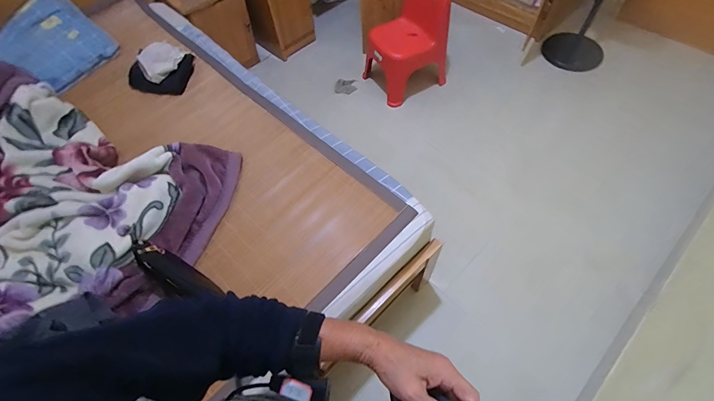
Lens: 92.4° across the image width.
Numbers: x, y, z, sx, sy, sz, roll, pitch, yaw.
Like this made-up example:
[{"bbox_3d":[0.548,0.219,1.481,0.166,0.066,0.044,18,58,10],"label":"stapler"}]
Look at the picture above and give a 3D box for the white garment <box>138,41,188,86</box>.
[{"bbox_3d":[-0.857,-0.611,1.490,0.115,0.104,0.203,21,62,15],"label":"white garment"}]

